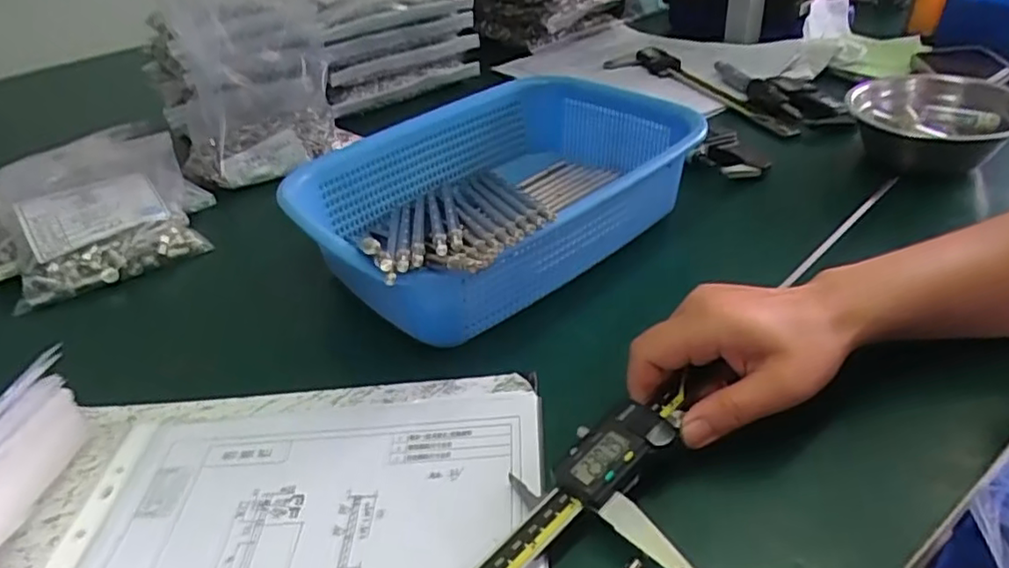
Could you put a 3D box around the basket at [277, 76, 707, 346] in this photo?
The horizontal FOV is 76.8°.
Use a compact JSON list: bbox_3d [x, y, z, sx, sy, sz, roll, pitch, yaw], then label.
[{"bbox_3d":[-0.004,-0.070,0.483,0.208,0.081,0.284,27,47,37],"label":"basket"}]

